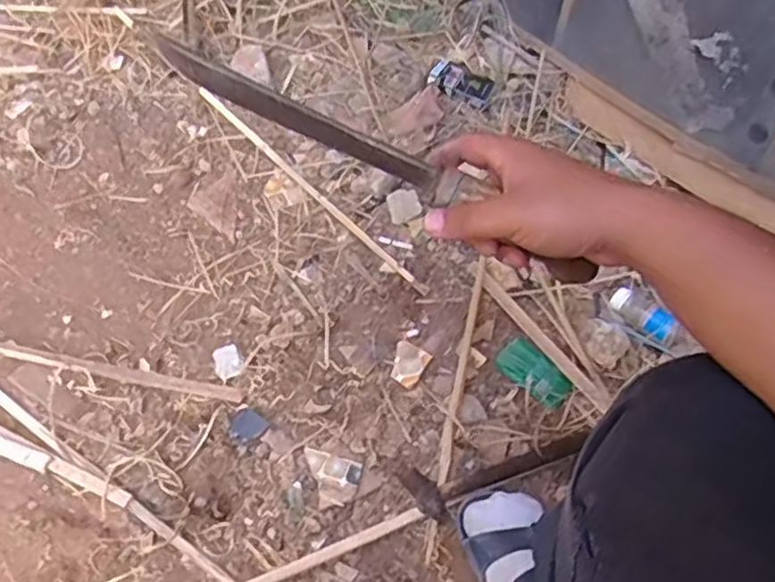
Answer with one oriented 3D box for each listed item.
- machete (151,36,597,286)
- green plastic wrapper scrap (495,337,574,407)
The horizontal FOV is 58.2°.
[{"bbox_3d":[-0.008,-0.086,0.470,0.330,0.049,0.017,28,60,1],"label":"machete"},{"bbox_3d":[0.190,0.106,0.905,0.097,0.009,0.057,40,64,20],"label":"green plastic wrapper scrap"}]

